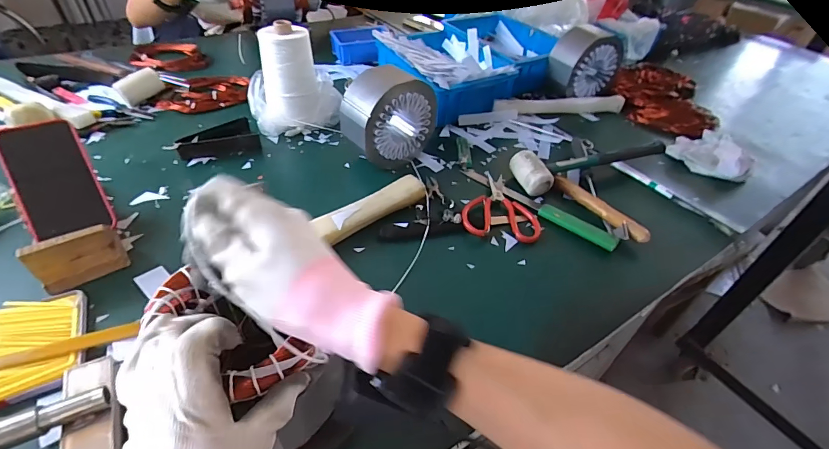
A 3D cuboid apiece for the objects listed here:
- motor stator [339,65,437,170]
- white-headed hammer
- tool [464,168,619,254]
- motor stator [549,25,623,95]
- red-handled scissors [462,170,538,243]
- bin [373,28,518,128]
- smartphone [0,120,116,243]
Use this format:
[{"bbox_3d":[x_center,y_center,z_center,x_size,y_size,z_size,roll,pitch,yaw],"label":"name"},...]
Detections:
[{"bbox_3d":[-0.045,-0.176,0.658,0.151,0.147,0.078,-28,52,-31],"label":"motor stator"},{"bbox_3d":[0.295,-0.096,0.673,0.261,0.057,0.075,-5,44,-11],"label":"white-headed hammer"},{"bbox_3d":[0.189,-0.034,0.630,0.263,0.020,0.032,34,50,27],"label":"tool"},{"bbox_3d":[0.360,-0.349,0.853,0.141,0.129,0.096,-17,47,-22],"label":"motor stator"},{"bbox_3d":[0.127,-0.030,0.621,0.113,0.018,0.148,3,43,-3],"label":"red-handled scissors"},{"bbox_3d":[0.057,-0.326,0.859,0.217,0.108,0.272,-15,46,-20],"label":"bin"},{"bbox_3d":[-0.449,-0.054,0.499,0.080,0.011,0.157,-24,89,-22],"label":"smartphone"}]

